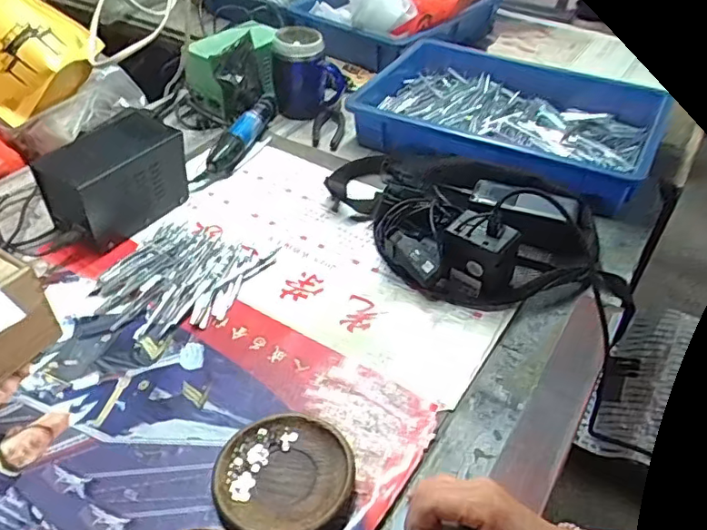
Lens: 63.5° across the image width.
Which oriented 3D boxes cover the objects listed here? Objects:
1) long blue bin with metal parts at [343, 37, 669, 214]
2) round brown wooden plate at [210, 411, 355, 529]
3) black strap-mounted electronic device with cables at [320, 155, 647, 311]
[{"bbox_3d":[0.246,-0.246,0.952,0.471,0.071,0.378,23,47,22],"label":"long blue bin with metal parts"},{"bbox_3d":[-0.059,0.182,0.486,0.113,0.015,0.114,1,43,-1],"label":"round brown wooden plate"},{"bbox_3d":[0.146,-0.059,0.705,0.375,0.085,0.217,14,44,14],"label":"black strap-mounted electronic device with cables"}]

